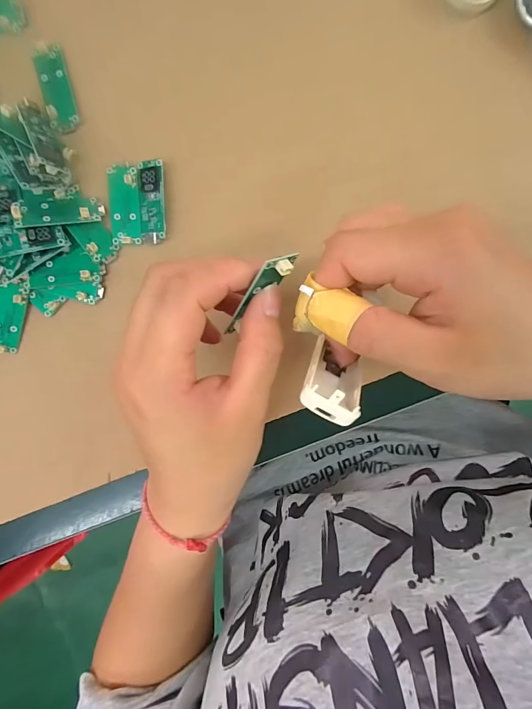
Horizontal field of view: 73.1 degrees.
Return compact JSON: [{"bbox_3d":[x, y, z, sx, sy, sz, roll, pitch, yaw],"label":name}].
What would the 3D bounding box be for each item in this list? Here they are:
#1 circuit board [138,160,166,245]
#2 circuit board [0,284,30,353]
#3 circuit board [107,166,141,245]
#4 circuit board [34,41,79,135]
[{"bbox_3d":[-0.074,-0.098,0.231,0.019,0.004,0.050,4,101,18],"label":"circuit board"},{"bbox_3d":[-0.173,-0.025,0.239,0.019,0.006,0.047,18,105,-17],"label":"circuit board"},{"bbox_3d":[-0.092,-0.097,0.232,0.019,0.004,0.048,0,97,0],"label":"circuit board"},{"bbox_3d":[-0.131,-0.167,0.225,0.018,0.004,0.051,-9,97,1],"label":"circuit board"}]

